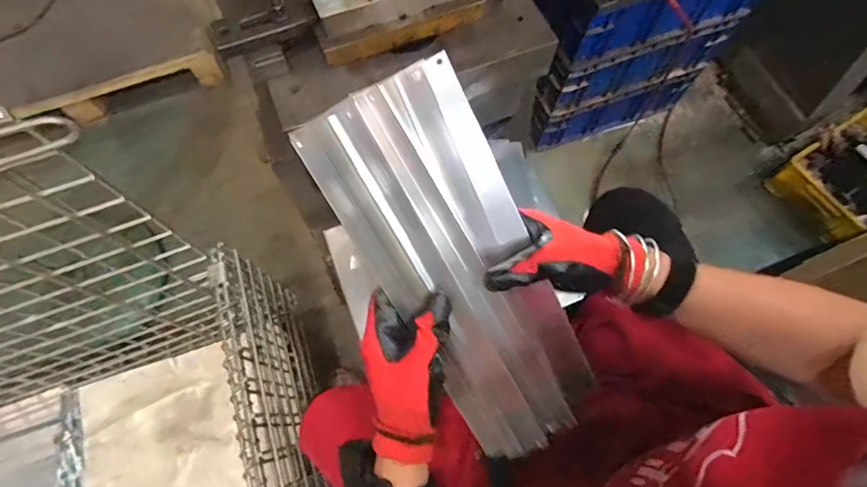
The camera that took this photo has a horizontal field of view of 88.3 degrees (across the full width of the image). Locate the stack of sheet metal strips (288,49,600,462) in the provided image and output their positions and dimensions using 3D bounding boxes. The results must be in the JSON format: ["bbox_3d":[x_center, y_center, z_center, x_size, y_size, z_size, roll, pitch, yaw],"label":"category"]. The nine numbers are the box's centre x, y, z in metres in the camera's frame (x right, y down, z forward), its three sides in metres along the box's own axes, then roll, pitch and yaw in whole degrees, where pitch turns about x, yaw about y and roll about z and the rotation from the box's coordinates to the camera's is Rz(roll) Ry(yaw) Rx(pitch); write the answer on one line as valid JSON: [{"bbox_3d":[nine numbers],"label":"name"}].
[{"bbox_3d":[0.027,0.027,0.370,0.125,0.037,0.324,-32,105,-11],"label":"stack of sheet metal strips"}]

